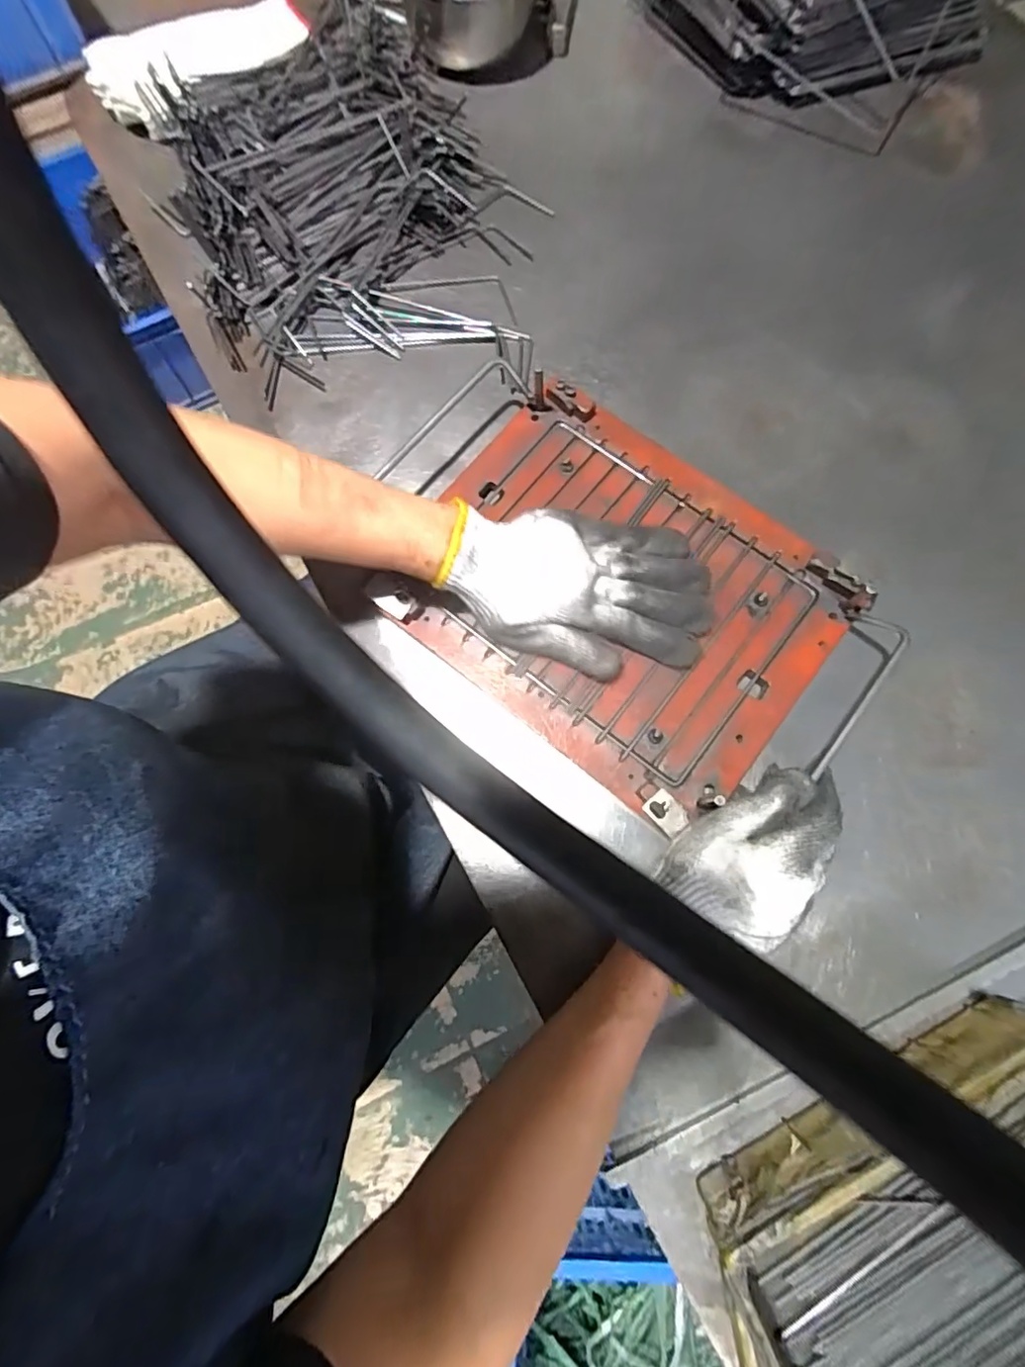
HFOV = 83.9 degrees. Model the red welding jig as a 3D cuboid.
[{"bbox_3d":[0.073,-0.067,0.416,0.296,0.021,0.235,37,79,10],"label":"red welding jig"}]

